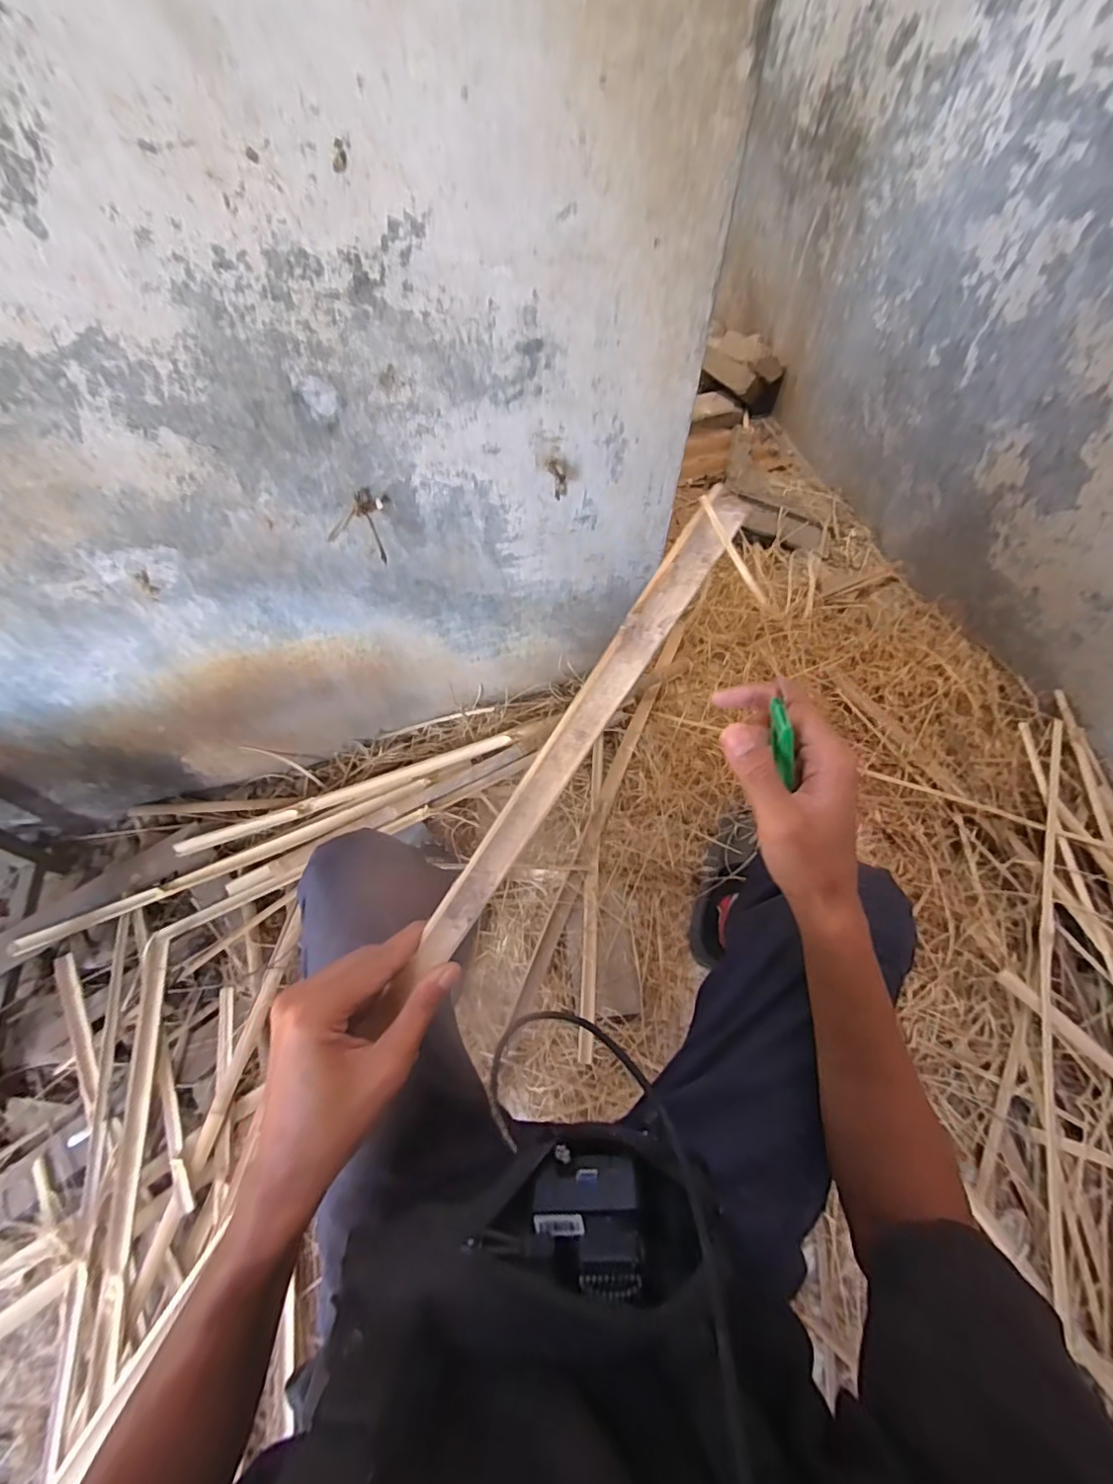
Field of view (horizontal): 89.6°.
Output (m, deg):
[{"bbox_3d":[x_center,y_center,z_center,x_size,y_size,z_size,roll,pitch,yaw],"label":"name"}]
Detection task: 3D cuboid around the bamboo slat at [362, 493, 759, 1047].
[{"bbox_3d":[-0.006,0.022,0.338,0.026,0.005,0.377,32,97,-8],"label":"bamboo slat"}]

